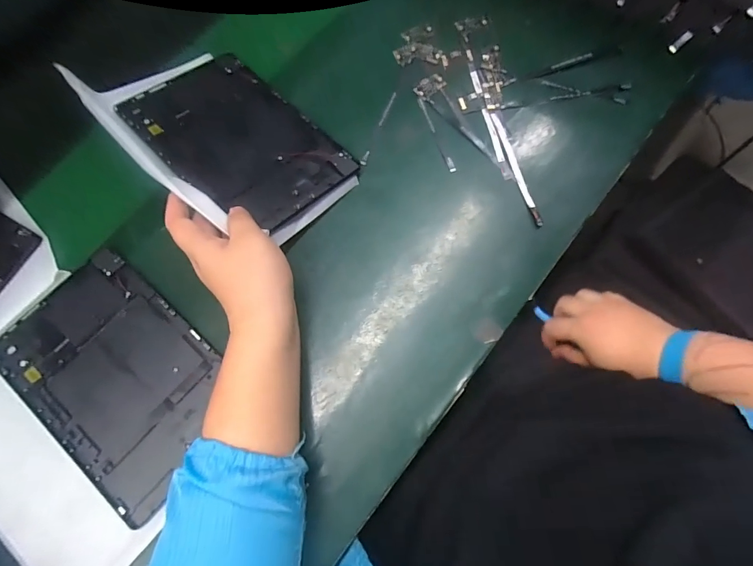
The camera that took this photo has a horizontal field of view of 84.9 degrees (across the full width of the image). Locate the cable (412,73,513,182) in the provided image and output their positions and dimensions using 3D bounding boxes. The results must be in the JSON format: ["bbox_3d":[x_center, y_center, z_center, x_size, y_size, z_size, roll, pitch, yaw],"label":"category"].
[{"bbox_3d":[0.091,-0.173,0.475,0.057,0.004,0.162,-30,76,-7],"label":"cable"}]

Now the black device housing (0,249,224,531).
[{"bbox_3d":[-0.253,0.086,0.404,0.230,0.016,0.153,40,79,11],"label":"black device housing"}]

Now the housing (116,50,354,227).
[{"bbox_3d":[-0.154,-0.161,0.456,0.148,0.011,0.239,-40,73,-21],"label":"housing"}]

